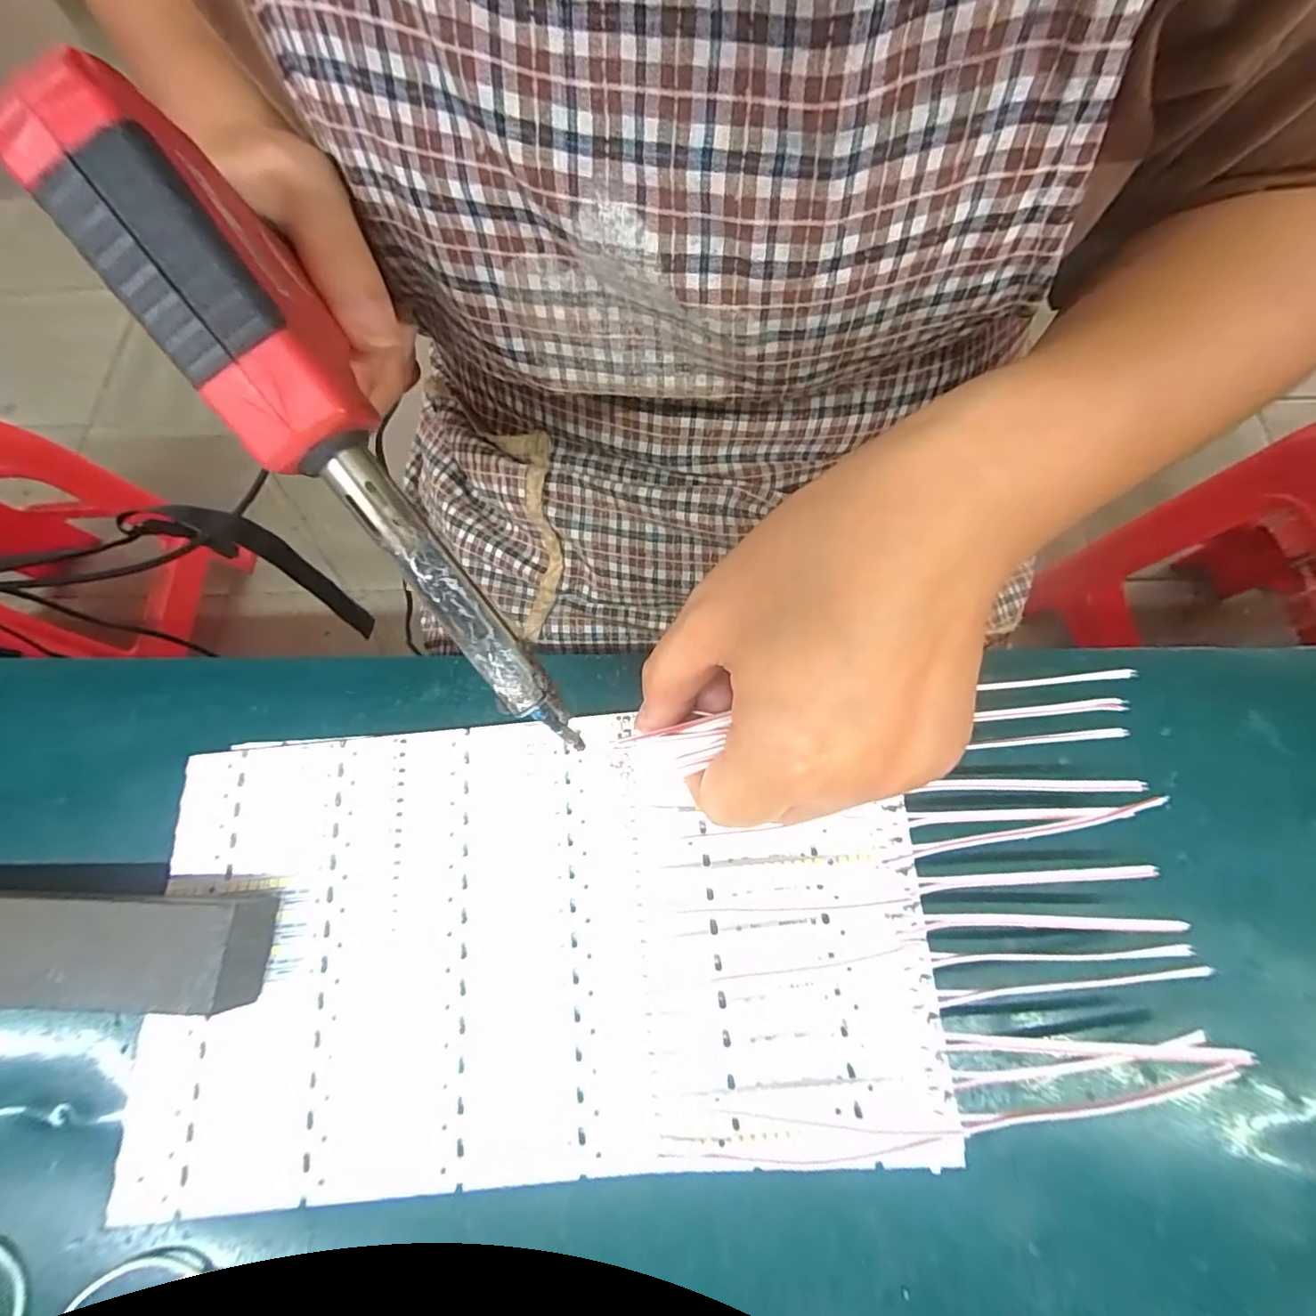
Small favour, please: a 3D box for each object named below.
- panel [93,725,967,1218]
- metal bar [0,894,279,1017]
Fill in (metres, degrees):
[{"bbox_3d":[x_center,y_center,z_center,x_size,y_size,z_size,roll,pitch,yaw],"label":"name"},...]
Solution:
[{"bbox_3d":[-0.041,0.093,0.190,0.256,0.004,0.140,-3,71,1],"label":"panel"},{"bbox_3d":[-0.225,0.096,0.186,0.186,0.022,0.031,0,71,2],"label":"metal bar"}]

